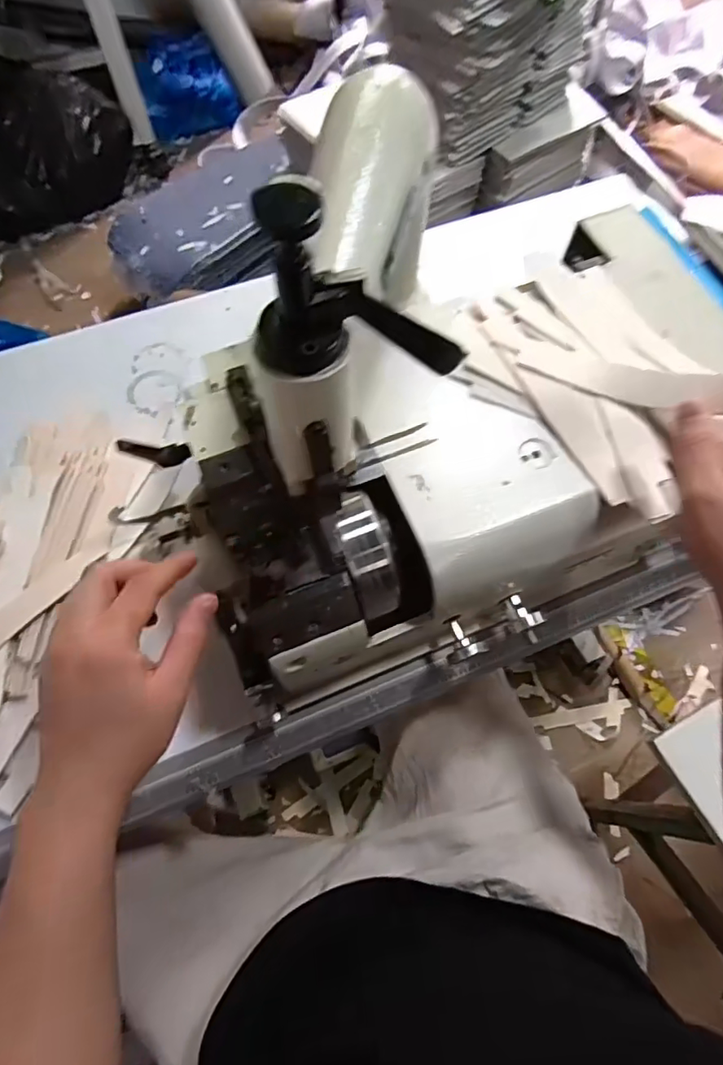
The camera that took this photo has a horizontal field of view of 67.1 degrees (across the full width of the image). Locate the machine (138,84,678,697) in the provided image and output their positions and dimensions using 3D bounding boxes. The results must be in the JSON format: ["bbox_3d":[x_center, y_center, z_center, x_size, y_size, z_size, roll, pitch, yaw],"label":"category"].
[{"bbox_3d":[-0.014,-0.053,0.370,0.252,0.299,0.261,-29,70,-12],"label":"machine"}]

